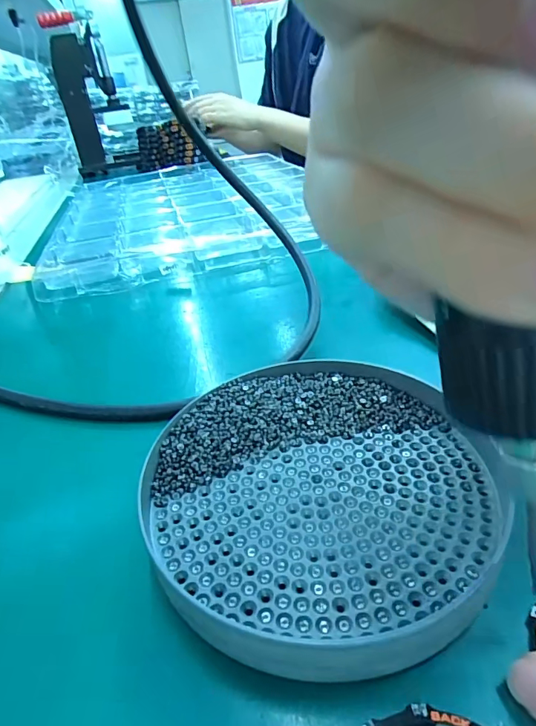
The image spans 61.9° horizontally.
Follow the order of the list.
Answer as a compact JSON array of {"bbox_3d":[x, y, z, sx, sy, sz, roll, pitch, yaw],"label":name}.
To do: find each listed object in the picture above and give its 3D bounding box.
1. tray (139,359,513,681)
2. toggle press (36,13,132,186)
[{"bbox_3d":[0.018,0.037,0.150,0.113,0.015,0.110,-5,33,4],"label":"tray"},{"bbox_3d":[-0.330,-0.493,0.830,0.103,0.249,0.094,-17,34,-14],"label":"toggle press"}]

